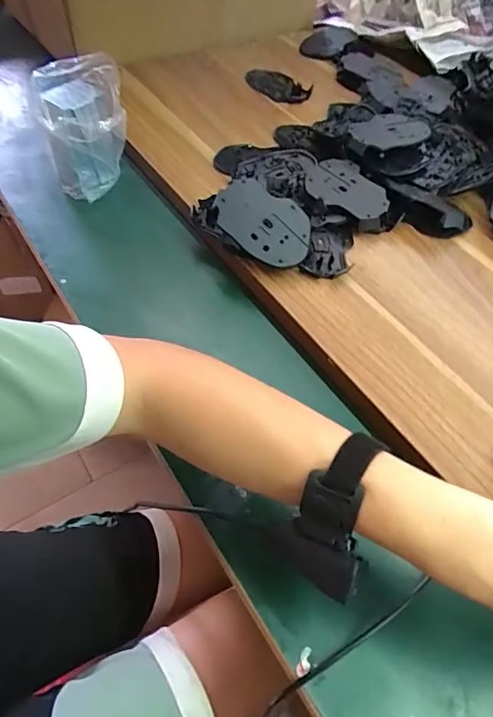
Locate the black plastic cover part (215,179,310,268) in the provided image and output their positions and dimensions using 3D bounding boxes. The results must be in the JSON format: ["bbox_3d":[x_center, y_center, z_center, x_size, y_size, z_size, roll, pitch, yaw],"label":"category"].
[{"bbox_3d":[0.016,-0.141,0.509,0.106,0.015,0.069,30,81,0],"label":"black plastic cover part"}]

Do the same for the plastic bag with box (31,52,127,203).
[{"bbox_3d":[-0.187,-0.260,0.558,0.096,0.131,0.072,-12,56,-13],"label":"plastic bag with box"}]

